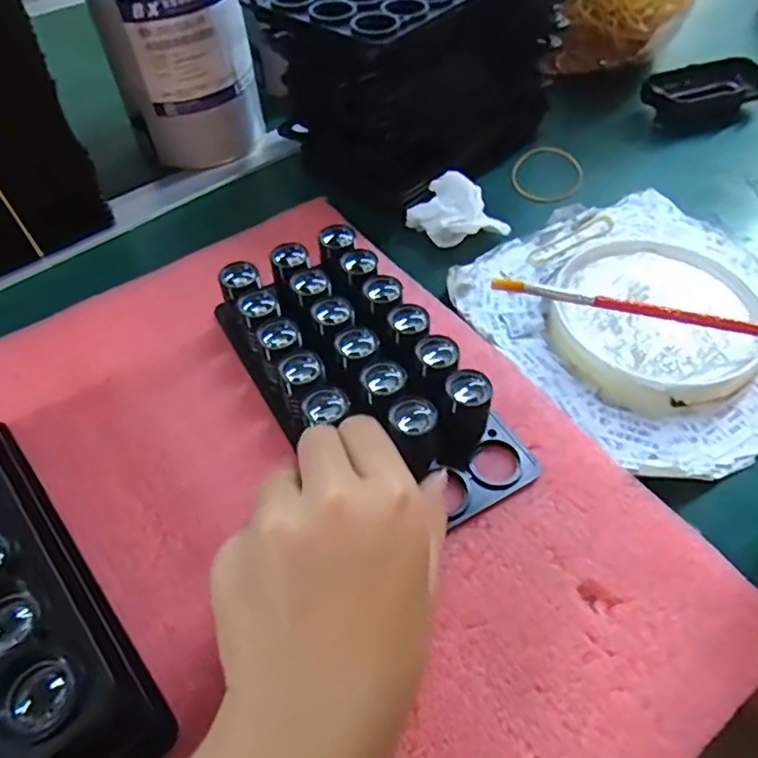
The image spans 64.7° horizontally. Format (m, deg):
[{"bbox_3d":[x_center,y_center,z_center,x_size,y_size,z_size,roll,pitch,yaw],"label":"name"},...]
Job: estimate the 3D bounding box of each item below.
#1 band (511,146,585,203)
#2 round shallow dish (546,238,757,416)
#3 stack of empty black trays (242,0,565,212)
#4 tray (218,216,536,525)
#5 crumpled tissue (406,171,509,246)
[{"bbox_3d":[0.135,-0.163,0.478,0.072,0.009,0.053,-37,71,-23],"label":"band"},{"bbox_3d":[0.165,-0.039,0.357,0.124,0.017,0.119,0,51,0],"label":"round shallow dish"},{"bbox_3d":[0.028,-0.231,0.440,0.116,0.133,0.218,37,60,26],"label":"stack of empty black trays"},{"bbox_3d":[-0.005,-0.006,0.318,0.102,0.037,0.187,-29,56,-21],"label":"tray"},{"bbox_3d":[0.056,-0.115,0.413,0.057,0.032,0.043,35,59,26],"label":"crumpled tissue"}]

